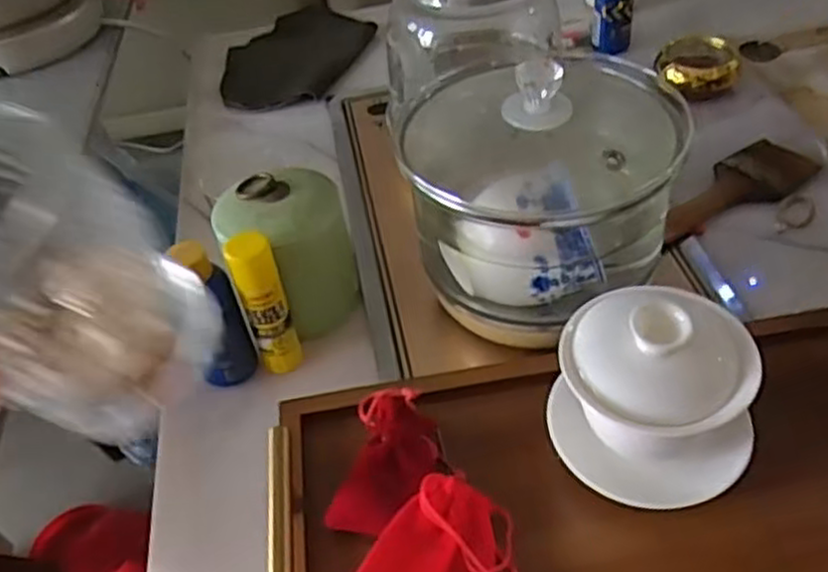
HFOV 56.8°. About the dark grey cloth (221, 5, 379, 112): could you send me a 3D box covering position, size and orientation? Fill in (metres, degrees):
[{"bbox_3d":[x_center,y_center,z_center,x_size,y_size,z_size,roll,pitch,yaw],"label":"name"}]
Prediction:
[{"bbox_3d":[-0.122,-0.231,0.772,0.131,0.012,0.187,15,48,22],"label":"dark grey cloth"}]

